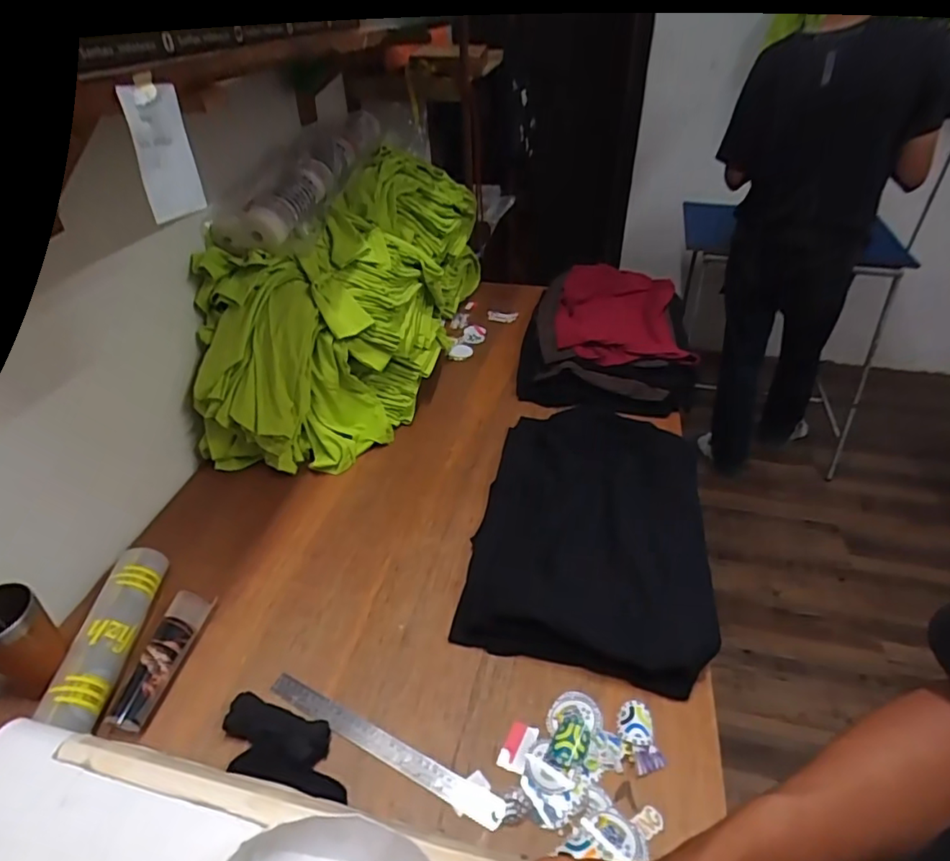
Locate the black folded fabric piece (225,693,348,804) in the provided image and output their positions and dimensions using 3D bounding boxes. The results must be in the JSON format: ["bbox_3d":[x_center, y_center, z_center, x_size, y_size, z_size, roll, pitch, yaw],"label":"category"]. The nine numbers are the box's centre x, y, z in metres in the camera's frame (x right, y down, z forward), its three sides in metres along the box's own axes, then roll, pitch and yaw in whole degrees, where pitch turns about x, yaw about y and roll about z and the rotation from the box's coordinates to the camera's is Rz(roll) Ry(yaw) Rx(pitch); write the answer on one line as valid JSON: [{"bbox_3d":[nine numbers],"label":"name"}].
[{"bbox_3d":[-0.237,0.356,0.674,0.128,0.031,0.054,12,39,15],"label":"black folded fabric piece"}]

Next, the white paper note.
[{"bbox_3d":[-0.275,-0.246,0.501,0.009,0.104,0.069,6,32,10],"label":"white paper note"}]

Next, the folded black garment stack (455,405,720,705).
[{"bbox_3d":[0.190,0.137,0.900,0.348,0.091,0.483,9,39,11],"label":"folded black garment stack"}]

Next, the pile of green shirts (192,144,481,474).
[{"bbox_3d":[-0.235,-0.294,1.217,0.345,0.363,0.819,13,39,15],"label":"pile of green shirts"}]

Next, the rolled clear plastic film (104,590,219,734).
[{"bbox_3d":[-0.406,0.293,0.738,0.046,0.033,0.184,5,38,6],"label":"rolled clear plastic film"}]

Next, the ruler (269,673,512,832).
[{"bbox_3d":[-0.115,0.374,0.675,0.322,0.008,0.029,18,47,21],"label":"ruler"}]

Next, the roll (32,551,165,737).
[{"bbox_3d":[-0.488,0.272,0.754,0.066,0.054,0.262,-2,38,-3],"label":"roll"}]

